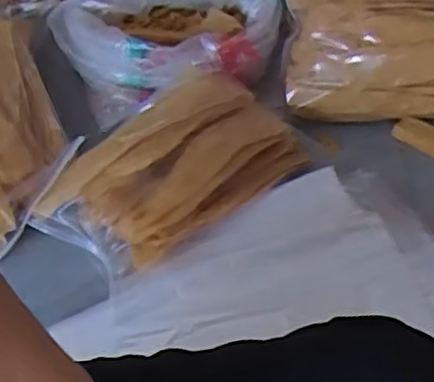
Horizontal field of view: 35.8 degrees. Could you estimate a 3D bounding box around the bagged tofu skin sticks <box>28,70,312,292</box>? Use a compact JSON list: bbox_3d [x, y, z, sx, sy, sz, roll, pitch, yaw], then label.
[{"bbox_3d":[-0.063,-0.033,1.063,0.239,0.096,0.394,35,58,28],"label":"bagged tofu skin sticks"}]

